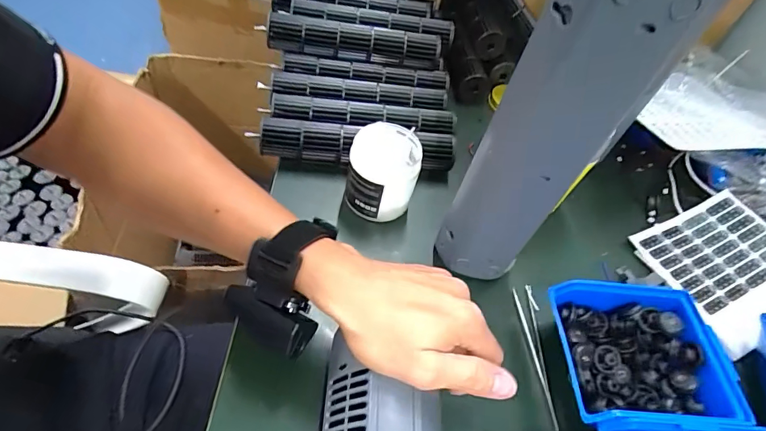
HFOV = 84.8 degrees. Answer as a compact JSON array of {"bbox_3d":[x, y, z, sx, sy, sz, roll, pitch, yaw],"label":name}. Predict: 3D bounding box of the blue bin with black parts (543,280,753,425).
[{"bbox_3d":[0.221,0.125,0.370,0.140,0.061,0.115,7,52,-7],"label":"blue bin with black parts"}]

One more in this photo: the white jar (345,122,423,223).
[{"bbox_3d":[0.000,-0.044,0.450,0.071,0.077,0.071,6,52,-8],"label":"white jar"}]

